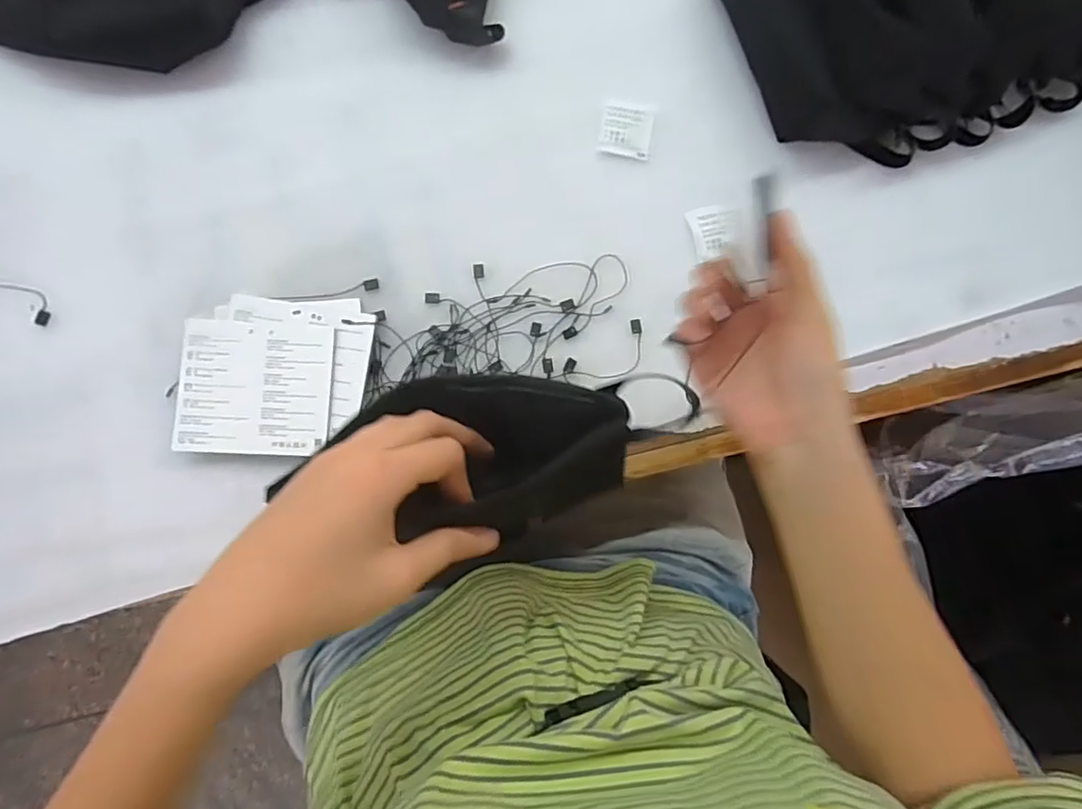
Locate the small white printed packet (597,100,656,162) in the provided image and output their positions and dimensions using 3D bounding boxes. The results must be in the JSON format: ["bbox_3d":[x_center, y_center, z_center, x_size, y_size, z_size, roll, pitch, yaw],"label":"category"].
[{"bbox_3d":[0.065,-0.206,0.451,0.039,0.004,0.040,8,84,-3],"label":"small white printed packet"}]

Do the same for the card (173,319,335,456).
[{"bbox_3d":[-0.194,-0.011,0.410,0.099,0.004,0.089,3,84,-6],"label":"card"}]

